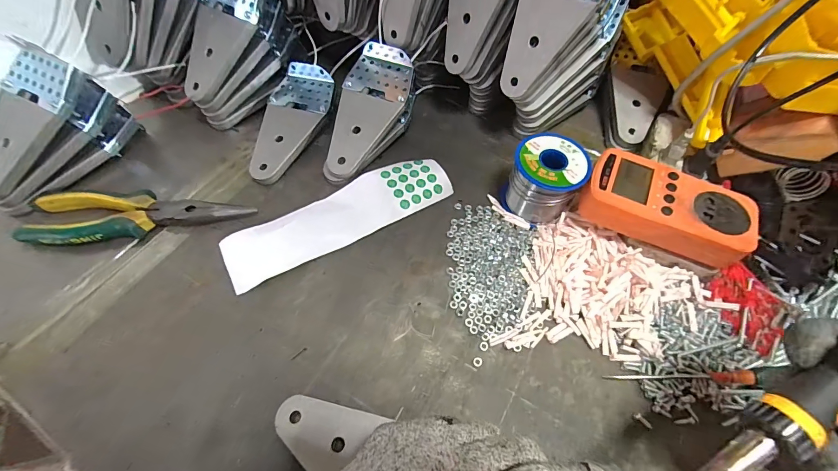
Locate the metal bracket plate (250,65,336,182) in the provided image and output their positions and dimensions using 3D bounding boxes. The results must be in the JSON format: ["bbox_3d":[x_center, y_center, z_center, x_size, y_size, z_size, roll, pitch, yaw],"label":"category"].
[{"bbox_3d":[-0.139,-0.122,0.389,0.067,0.018,0.144,15,69,6],"label":"metal bracket plate"}]

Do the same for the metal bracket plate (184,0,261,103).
[{"bbox_3d":[-0.202,-0.206,0.368,0.064,0.015,0.140,24,97,12],"label":"metal bracket plate"}]

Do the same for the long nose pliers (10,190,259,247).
[{"bbox_3d":[-0.255,-0.022,0.333,0.189,0.027,0.048,-5,59,-6],"label":"long nose pliers"}]

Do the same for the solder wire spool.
[{"bbox_3d":[0.119,-0.052,0.344,0.063,0.060,0.062,1,59,-2],"label":"solder wire spool"}]

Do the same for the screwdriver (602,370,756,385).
[{"bbox_3d":[0.204,0.111,0.282,0.115,0.007,0.009,1,59,-2],"label":"screwdriver"}]

